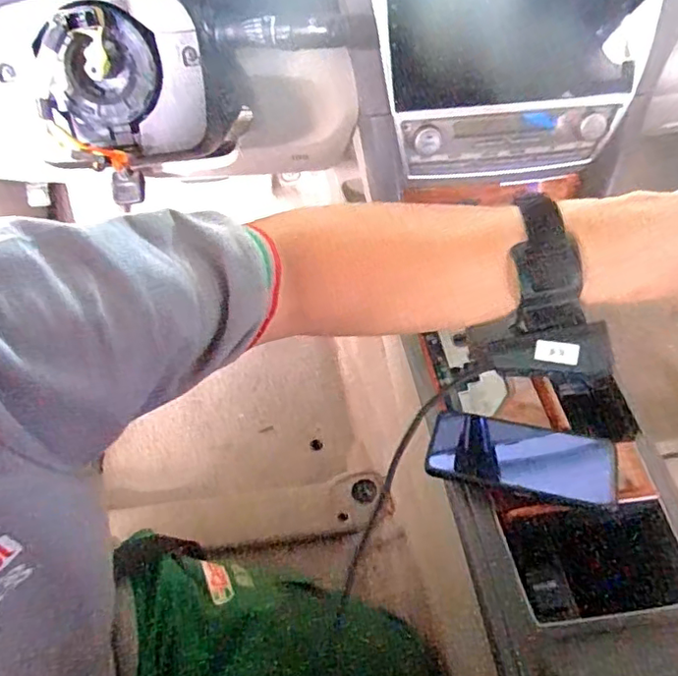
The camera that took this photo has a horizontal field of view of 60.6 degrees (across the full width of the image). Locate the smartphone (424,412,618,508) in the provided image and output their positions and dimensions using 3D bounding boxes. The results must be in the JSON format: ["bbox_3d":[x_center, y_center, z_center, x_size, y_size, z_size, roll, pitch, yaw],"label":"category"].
[{"bbox_3d":[0.169,0.111,0.543,0.166,0.012,0.074,8,54,15],"label":"smartphone"}]

